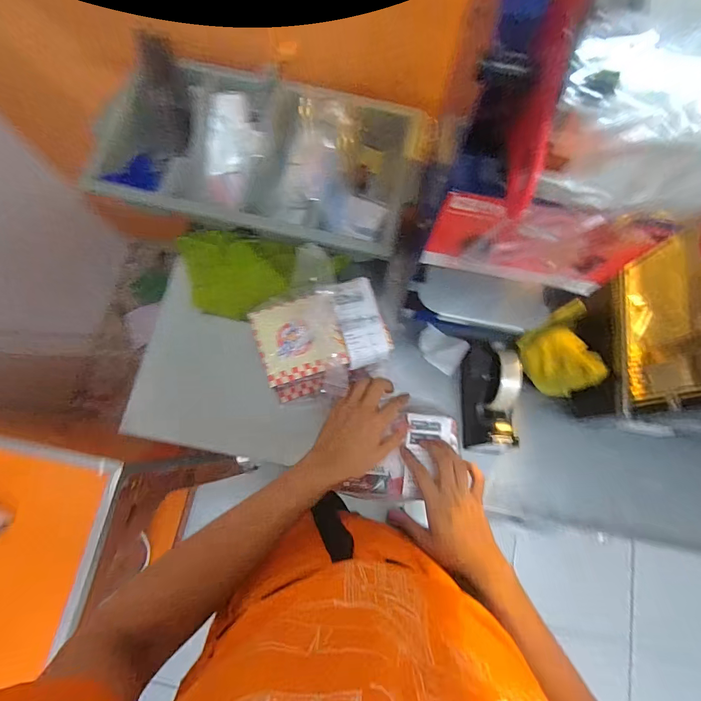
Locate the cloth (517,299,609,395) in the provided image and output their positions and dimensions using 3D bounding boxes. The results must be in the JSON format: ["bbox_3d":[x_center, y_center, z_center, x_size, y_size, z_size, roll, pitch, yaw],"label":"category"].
[{"bbox_3d":[0.311,0.001,0.582,0.102,0.034,0.124,-24,64,40],"label":"cloth"}]

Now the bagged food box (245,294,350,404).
[{"bbox_3d":[-0.066,-0.002,0.541,0.113,0.074,0.129,-15,77,-4],"label":"bagged food box"}]

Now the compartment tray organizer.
[{"bbox_3d":[-0.146,-0.324,0.659,0.484,0.094,0.258,14,77,3],"label":"compartment tray organizer"}]

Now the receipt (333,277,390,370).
[{"bbox_3d":[0.013,-0.043,0.532,0.057,0.016,0.123,-15,77,-4],"label":"receipt"}]

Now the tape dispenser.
[{"bbox_3d":[0.208,0.066,0.573,0.057,0.102,0.153,1,76,0],"label":"tape dispenser"}]

